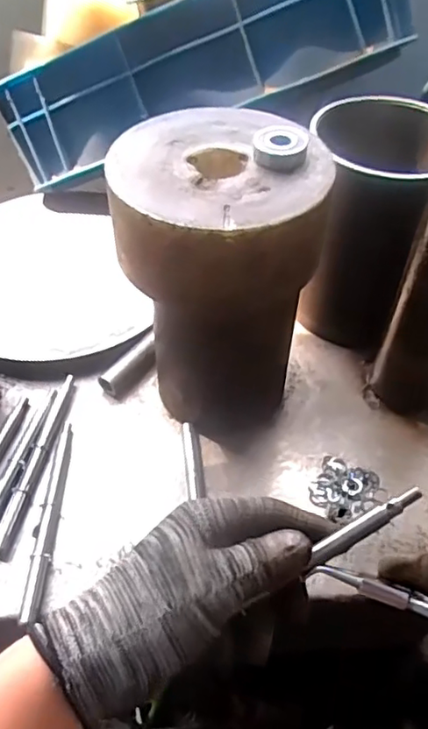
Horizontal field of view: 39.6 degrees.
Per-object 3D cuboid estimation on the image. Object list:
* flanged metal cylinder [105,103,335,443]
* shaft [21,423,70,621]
[{"bbox_3d":[0.003,-0.060,0.461,0.140,0.219,0.145,6,49,4],"label":"flanged metal cylinder"},{"bbox_3d":[-0.124,0.112,0.449,0.011,0.008,0.158,1,49,0],"label":"shaft"}]

